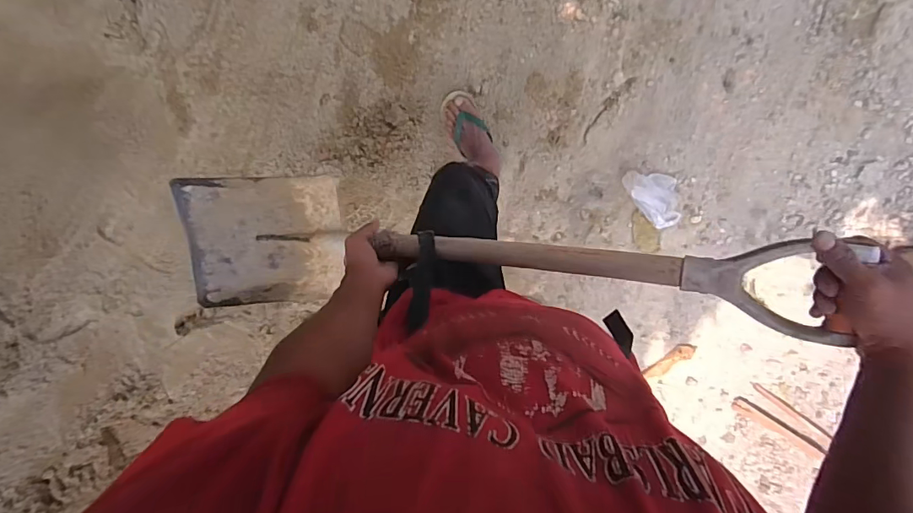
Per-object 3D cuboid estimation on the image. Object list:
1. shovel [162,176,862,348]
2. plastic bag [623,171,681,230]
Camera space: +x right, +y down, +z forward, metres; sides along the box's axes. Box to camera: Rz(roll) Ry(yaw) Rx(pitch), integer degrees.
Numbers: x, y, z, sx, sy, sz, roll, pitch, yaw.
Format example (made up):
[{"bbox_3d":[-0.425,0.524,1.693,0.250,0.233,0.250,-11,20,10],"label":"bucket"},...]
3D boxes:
[{"bbox_3d":[-0.039,0.010,0.690,0.934,0.125,0.224,6,95,26],"label":"shovel"},{"bbox_3d":[0.561,-0.171,1.347,0.115,0.073,0.191,-35,89,9],"label":"plastic bag"}]

